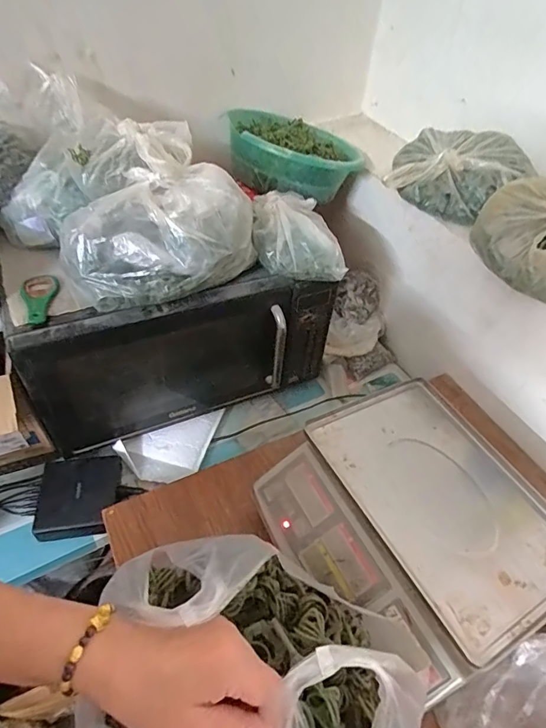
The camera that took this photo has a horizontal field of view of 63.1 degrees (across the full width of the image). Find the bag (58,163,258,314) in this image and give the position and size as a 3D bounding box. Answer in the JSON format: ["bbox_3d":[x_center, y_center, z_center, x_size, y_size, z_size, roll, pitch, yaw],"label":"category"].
[{"bbox_3d":[-0.137,-0.158,0.559,0.239,0.112,0.119,-12,49,-16],"label":"bag"}]

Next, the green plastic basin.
[{"bbox_3d":[0.039,-0.379,0.797,0.217,0.092,0.217,3,47,-3],"label":"green plastic basin"}]

